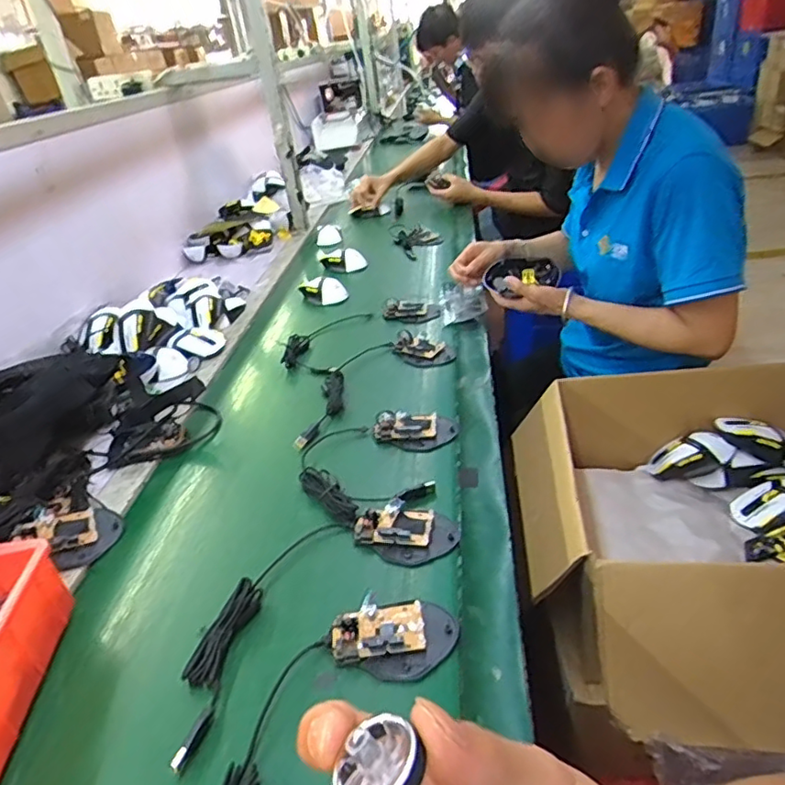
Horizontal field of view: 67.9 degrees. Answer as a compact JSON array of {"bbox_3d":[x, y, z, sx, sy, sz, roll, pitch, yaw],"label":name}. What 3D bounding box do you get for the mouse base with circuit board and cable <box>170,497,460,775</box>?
[{"bbox_3d":[-0.083,0.187,0.554,0.309,0.029,0.125,-31,37,-30],"label":"mouse base with circuit board and cable"}]

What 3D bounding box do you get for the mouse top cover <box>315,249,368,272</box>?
[{"bbox_3d":[-0.111,-0.304,1.335,0.129,0.032,0.054,19,41,37],"label":"mouse top cover"}]

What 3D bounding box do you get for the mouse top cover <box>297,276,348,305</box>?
[{"bbox_3d":[-0.142,-0.202,1.182,0.107,0.056,0.040,12,38,30],"label":"mouse top cover"}]

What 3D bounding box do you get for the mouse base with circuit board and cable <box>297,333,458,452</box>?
[{"bbox_3d":[-0.054,-0.027,0.878,0.310,0.027,0.140,-33,39,-33],"label":"mouse base with circuit board and cable"}]

